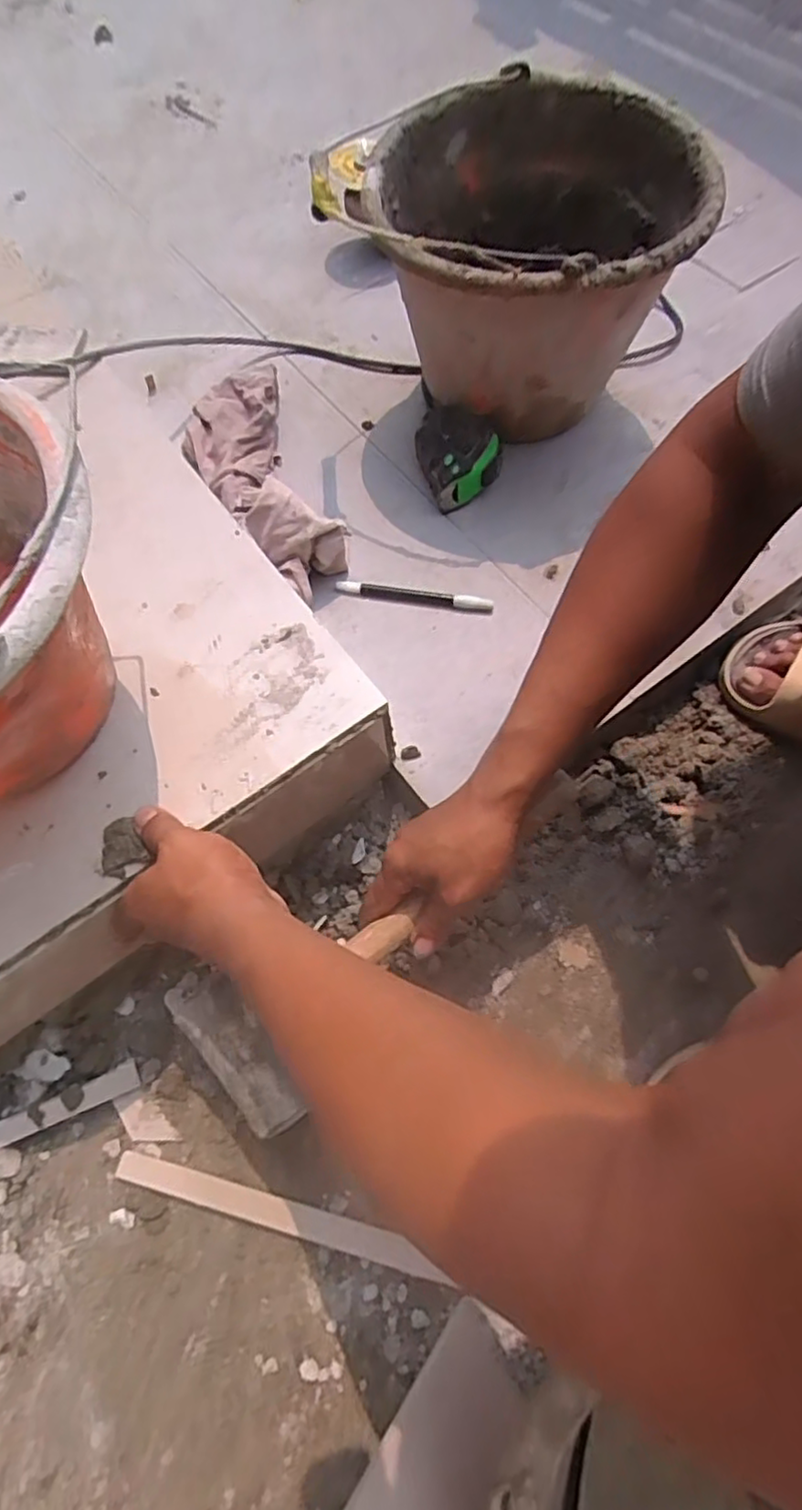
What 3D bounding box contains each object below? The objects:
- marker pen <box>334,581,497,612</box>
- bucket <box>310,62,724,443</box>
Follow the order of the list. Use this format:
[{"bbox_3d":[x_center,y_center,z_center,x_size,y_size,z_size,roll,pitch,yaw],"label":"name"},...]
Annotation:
[{"bbox_3d":[0.013,-0.150,0.616,0.144,0.011,0.015,8,67,6],"label":"marker pen"},{"bbox_3d":[0.109,-0.454,0.647,0.300,0.216,0.300,2,66,3],"label":"bucket"}]

